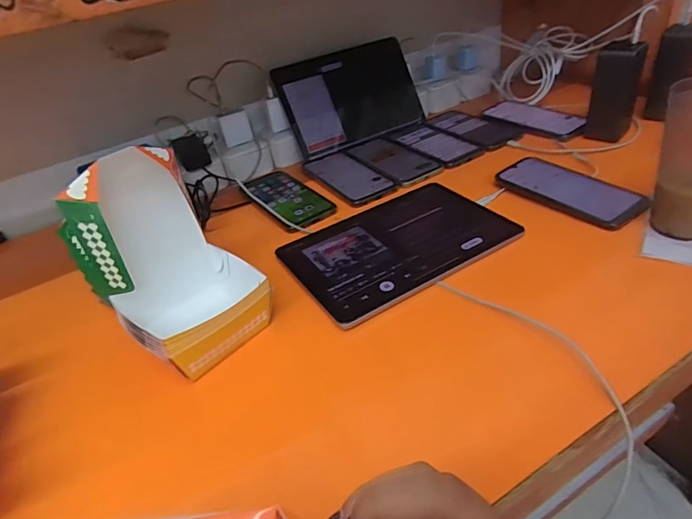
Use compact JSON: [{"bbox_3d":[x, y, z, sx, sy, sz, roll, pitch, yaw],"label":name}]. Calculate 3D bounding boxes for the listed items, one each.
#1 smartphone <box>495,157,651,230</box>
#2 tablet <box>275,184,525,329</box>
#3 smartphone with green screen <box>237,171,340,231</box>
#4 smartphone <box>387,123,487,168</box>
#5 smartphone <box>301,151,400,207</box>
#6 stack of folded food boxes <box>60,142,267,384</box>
[{"bbox_3d":[0.284,-0.091,0.578,0.082,0.009,0.170,-35,47,-21],"label":"smartphone"},{"bbox_3d":[0.060,-0.025,0.539,0.251,0.008,0.168,-24,41,-23],"label":"tablet"},{"bbox_3d":[-0.089,-0.091,0.662,0.085,0.010,0.173,-28,39,-22],"label":"smartphone with green screen"},{"bbox_3d":[0.145,-0.194,0.752,0.081,0.007,0.169,-24,38,-18],"label":"smartphone"},{"bbox_3d":[0.001,-0.125,0.685,0.073,0.015,0.161,-28,39,-23],"label":"smartphone"},{"bbox_3d":[-0.154,0.001,0.409,0.121,0.175,0.102,-34,43,-30],"label":"stack of folded food boxes"}]

